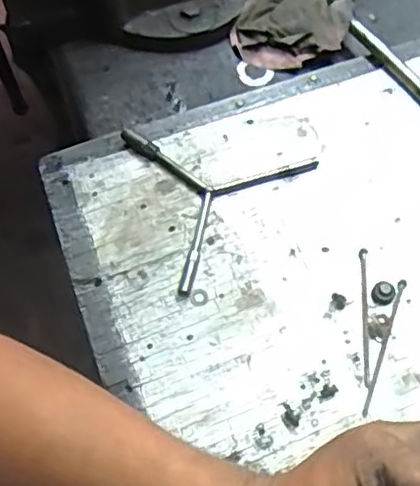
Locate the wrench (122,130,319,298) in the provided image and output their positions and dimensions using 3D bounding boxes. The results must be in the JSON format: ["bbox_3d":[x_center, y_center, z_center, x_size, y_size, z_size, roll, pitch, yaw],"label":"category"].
[{"bbox_3d":[0.029,-0.067,0.709,0.198,0.023,0.205,-18,63,-8],"label":"wrench"}]

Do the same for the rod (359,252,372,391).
[{"bbox_3d":[0.159,0.072,0.647,0.008,0.004,0.146,4,62,3],"label":"rod"}]

